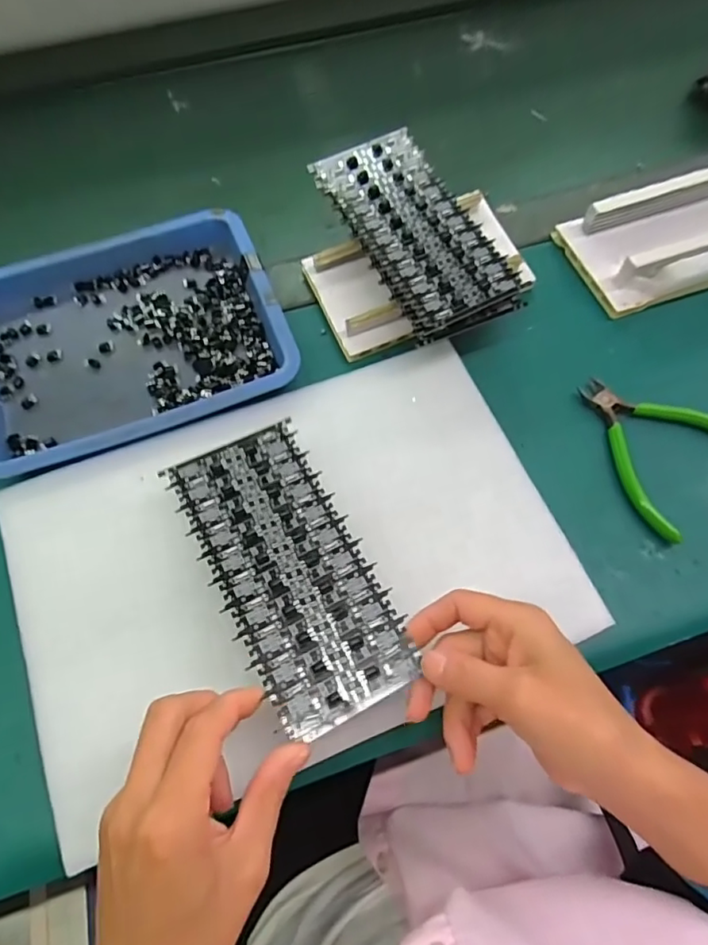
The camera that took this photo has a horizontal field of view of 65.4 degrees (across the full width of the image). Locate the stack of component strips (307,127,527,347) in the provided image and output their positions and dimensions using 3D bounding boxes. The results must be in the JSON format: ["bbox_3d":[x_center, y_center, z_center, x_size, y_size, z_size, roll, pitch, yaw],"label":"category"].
[{"bbox_3d":[0.041,-0.169,0.388,0.079,0.025,0.161,-25,66,-11],"label":"stack of component strips"}]

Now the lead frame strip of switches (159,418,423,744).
[{"bbox_3d":[-0.035,0.048,0.292,0.079,0.008,0.162,-27,66,-12],"label":"lead frame strip of switches"}]

